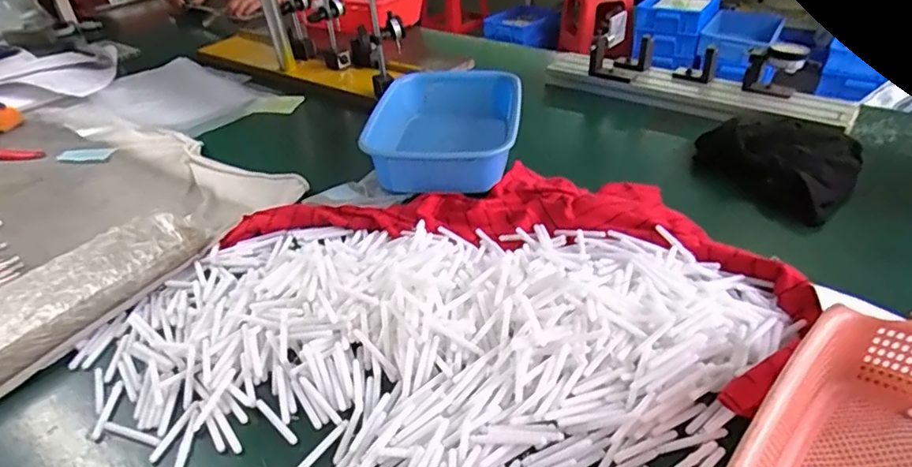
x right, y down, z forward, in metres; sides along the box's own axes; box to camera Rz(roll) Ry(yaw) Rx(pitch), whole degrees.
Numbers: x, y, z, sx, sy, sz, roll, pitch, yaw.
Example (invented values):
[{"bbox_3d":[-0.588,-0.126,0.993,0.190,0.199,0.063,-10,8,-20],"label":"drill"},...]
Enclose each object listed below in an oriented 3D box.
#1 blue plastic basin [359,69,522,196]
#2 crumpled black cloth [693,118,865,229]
[{"bbox_3d":[-0.011,-0.147,0.853,0.200,0.098,0.265,0,36,7],"label":"blue plastic basin"},{"bbox_3d":[0.436,-0.099,0.752,0.144,0.056,0.204,-19,37,-17],"label":"crumpled black cloth"}]

